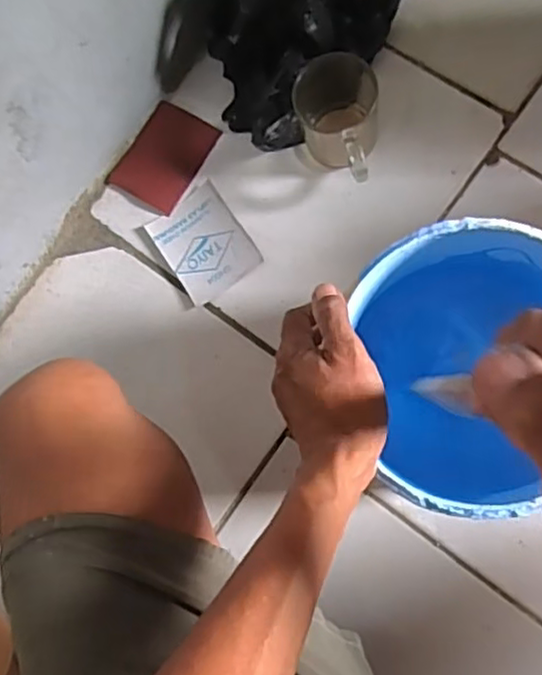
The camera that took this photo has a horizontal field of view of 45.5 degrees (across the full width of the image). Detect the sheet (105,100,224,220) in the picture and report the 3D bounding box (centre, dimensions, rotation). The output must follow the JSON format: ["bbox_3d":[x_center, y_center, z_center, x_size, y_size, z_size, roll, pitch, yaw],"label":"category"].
[{"bbox_3d":[-0.105,-0.178,0.635,0.078,0.004,0.098,32,90,10],"label":"sheet"}]

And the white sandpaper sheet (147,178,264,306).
[{"bbox_3d":[-0.063,-0.090,0.617,0.076,0.006,0.096,-33,81,4],"label":"white sandpaper sheet"}]

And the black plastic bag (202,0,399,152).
[{"bbox_3d":[0.008,-0.289,0.569,0.159,0.108,0.211,36,90,10],"label":"black plastic bag"}]

